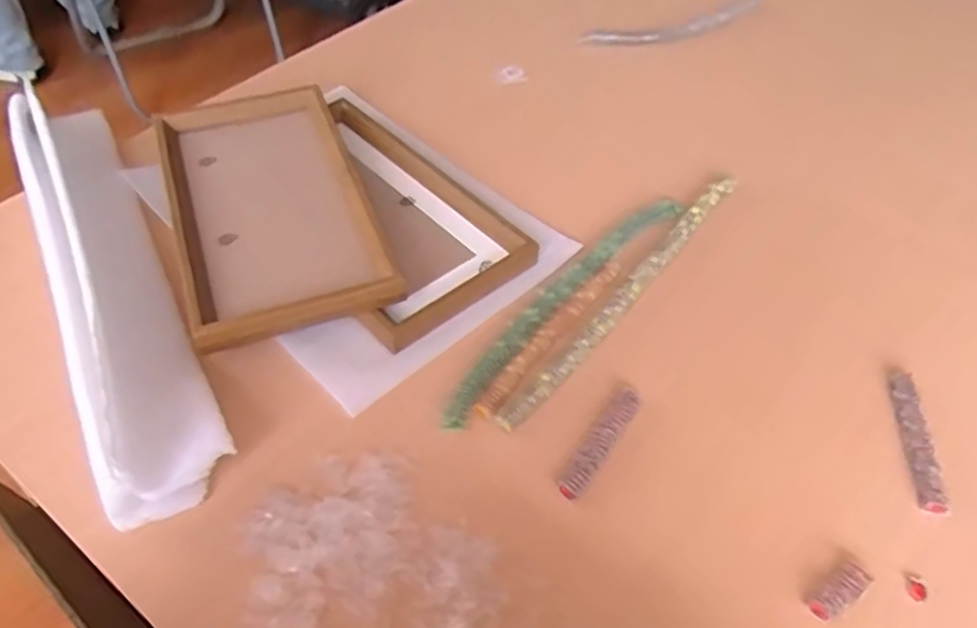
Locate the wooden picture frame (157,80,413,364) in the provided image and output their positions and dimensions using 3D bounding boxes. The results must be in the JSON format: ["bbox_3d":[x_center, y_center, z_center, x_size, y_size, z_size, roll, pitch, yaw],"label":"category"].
[{"bbox_3d":[-0.178,-0.092,0.596,0.148,0.021,0.265,-18,55,-13],"label":"wooden picture frame"}]

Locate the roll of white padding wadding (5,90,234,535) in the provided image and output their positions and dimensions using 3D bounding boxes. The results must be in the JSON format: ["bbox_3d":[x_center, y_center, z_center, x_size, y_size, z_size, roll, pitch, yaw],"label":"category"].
[{"bbox_3d":[-0.278,-0.039,0.542,0.073,0.078,0.401,-20,53,-20],"label":"roll of white padding wadding"}]

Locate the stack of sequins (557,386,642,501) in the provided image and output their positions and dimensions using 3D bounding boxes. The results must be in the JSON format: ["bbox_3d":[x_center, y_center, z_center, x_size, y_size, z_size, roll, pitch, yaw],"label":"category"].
[{"bbox_3d":[0.076,0.084,0.493,0.017,0.010,0.093,29,56,21],"label":"stack of sequins"}]

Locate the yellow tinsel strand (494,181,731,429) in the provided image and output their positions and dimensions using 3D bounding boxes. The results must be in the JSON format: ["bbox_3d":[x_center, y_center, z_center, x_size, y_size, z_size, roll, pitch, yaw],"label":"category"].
[{"bbox_3d":[0.114,-0.023,0.580,0.020,0.008,0.326,32,57,23],"label":"yellow tinsel strand"}]

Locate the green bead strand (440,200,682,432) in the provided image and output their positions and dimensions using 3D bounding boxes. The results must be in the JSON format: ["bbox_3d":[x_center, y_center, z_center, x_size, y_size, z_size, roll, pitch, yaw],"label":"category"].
[{"bbox_3d":[0.060,-0.016,0.573,0.031,0.013,0.296,33,57,24],"label":"green bead strand"}]

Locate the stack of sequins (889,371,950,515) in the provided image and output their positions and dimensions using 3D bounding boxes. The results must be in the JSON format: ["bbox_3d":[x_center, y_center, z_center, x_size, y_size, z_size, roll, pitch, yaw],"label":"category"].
[{"bbox_3d":[0.292,0.084,0.505,0.018,0.011,0.110,7,51,5],"label":"stack of sequins"}]

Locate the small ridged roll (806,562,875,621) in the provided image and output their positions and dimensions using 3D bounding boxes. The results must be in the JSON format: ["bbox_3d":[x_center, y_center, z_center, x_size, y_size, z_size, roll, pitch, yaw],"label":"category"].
[{"bbox_3d":[0.207,0.166,0.437,0.042,0.013,0.016,-31,57,-23],"label":"small ridged roll"}]

